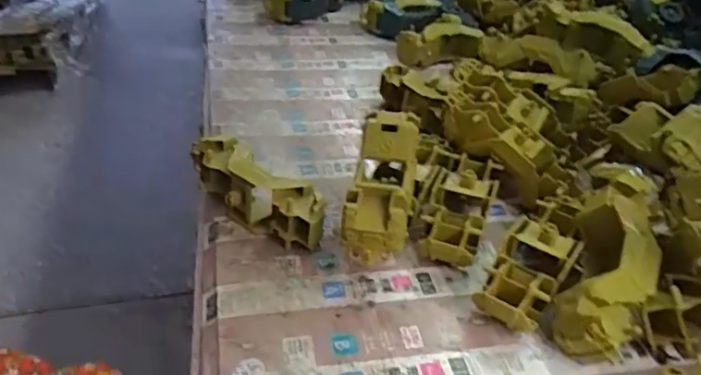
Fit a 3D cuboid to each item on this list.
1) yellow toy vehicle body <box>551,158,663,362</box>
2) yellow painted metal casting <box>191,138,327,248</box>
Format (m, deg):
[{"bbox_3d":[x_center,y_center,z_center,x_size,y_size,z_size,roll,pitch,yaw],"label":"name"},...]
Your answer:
[{"bbox_3d":[0.212,0.061,0.460,0.065,0.055,0.164,17,59,17],"label":"yellow toy vehicle body"},{"bbox_3d":[-0.095,0.005,0.558,0.054,0.060,0.172,-26,46,-34],"label":"yellow painted metal casting"}]

